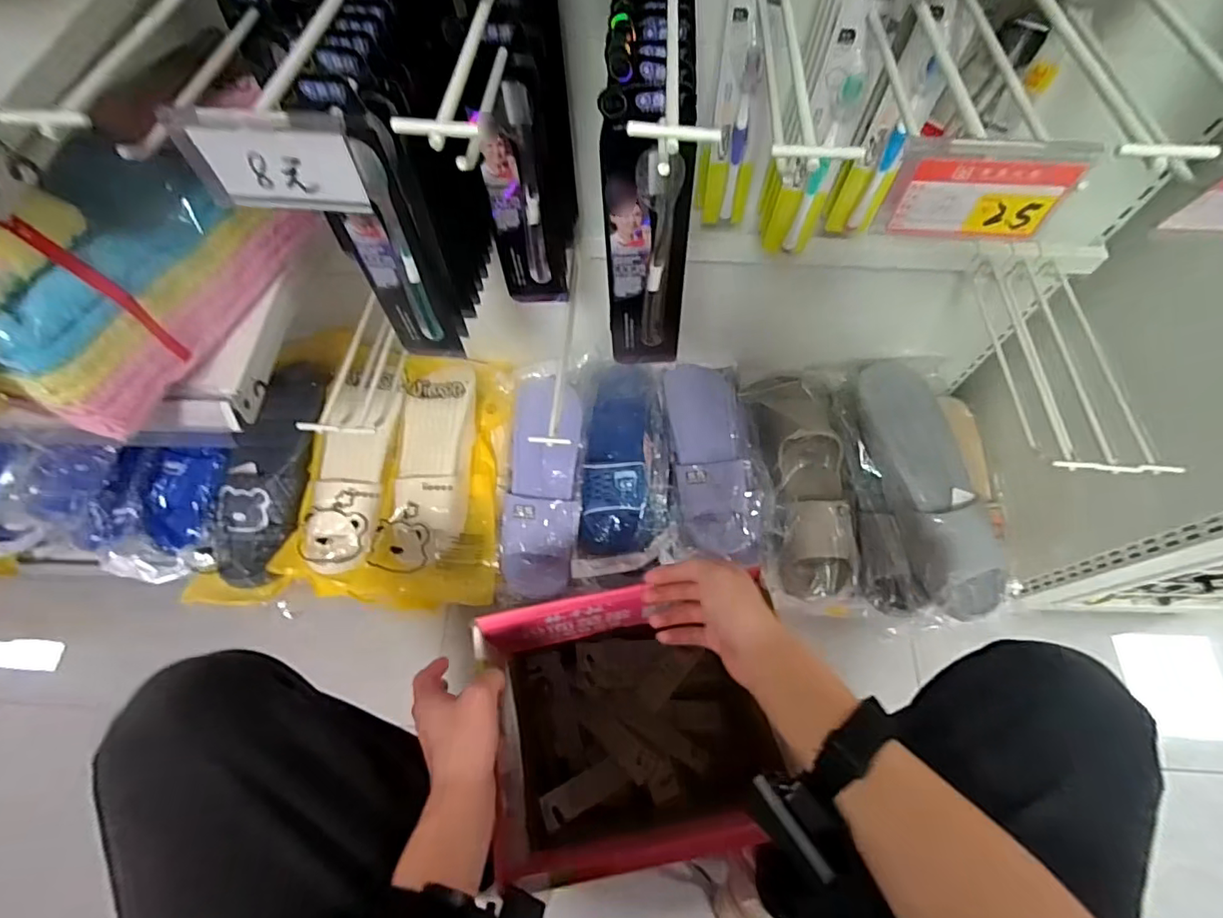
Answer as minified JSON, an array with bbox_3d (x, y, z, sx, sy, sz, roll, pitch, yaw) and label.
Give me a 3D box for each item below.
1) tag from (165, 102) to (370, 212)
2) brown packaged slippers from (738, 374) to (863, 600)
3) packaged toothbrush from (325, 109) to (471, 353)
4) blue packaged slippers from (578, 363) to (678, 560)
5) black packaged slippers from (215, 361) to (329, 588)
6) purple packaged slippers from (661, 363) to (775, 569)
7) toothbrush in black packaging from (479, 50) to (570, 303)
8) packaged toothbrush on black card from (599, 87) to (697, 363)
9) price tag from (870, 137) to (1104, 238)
[{"bbox_3d":[-0.158,-0.139,0.260,0.076,0.047,0.007,0,56,-1],"label":"tag"},{"bbox_3d":[0.303,0.029,0.860,0.126,0.075,0.359,-6,65,-2],"label":"brown packaged slippers"},{"bbox_3d":[-0.164,-0.151,0.411,0.061,0.201,0.027,14,66,7],"label":"packaged toothbrush"},{"bbox_3d":[0.025,-0.007,0.844,0.135,0.068,0.305,1,65,1],"label":"blue packaged slippers"},{"bbox_3d":[-0.503,0.010,0.818,0.126,0.058,0.341,-1,65,1],"label":"black packaged slippers"},{"bbox_3d":[0.163,-0.004,0.870,0.140,0.064,0.315,-6,65,-2],"label":"purple packaged slippers"},{"bbox_3d":[-0.072,-0.207,0.453,0.054,0.208,0.027,-17,66,-7],"label":"toothbrush in black packaging"},{"bbox_3d":[0.026,-0.145,0.393,0.059,0.211,0.027,-4,65,-1],"label":"packaged toothbrush on black card"},{"bbox_3d":[0.166,-0.122,0.252,0.079,0.045,0.008,3,58,3],"label":"price tag"}]

